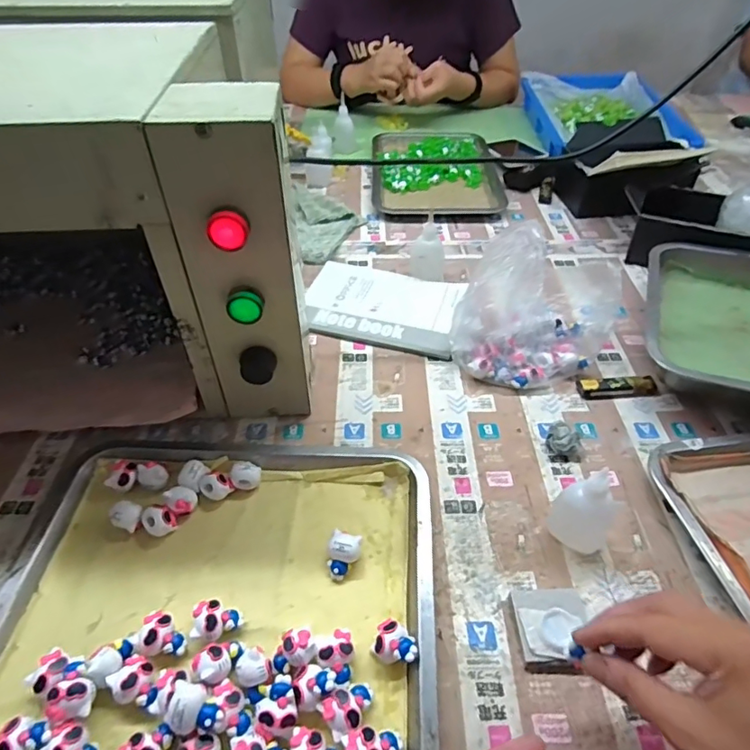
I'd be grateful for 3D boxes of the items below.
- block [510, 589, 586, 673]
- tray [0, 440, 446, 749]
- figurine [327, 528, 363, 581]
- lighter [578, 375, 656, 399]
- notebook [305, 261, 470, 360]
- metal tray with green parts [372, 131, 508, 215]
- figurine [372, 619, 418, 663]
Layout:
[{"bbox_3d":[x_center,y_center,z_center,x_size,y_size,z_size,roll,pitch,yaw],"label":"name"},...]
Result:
[{"bbox_3d":[0.127,0.180,0.370,0.050,0.016,0.055,1,46,0],"label":"block"},{"bbox_3d":[-0.113,0.158,0.384,0.316,0.032,0.269,3,46,1],"label":"tray"},{"bbox_3d":[-0.024,0.140,0.402,0.023,0.025,0.033,11,47,9],"label":"figurine"},{"bbox_3d":[0.255,0.013,0.543,0.082,0.014,0.020,-1,46,-2],"label":"lighter"},{"bbox_3d":[0.008,-0.088,0.639,0.188,0.008,0.138,12,47,10],"label":"notebook"},{"bbox_3d":[0.104,-0.376,0.908,0.209,0.033,0.329,0,46,-1],"label":"metal tray with green parts"},{"bbox_3d":[0.014,0.183,0.350,0.028,0.023,0.025,16,48,14],"label":"figurine"}]

